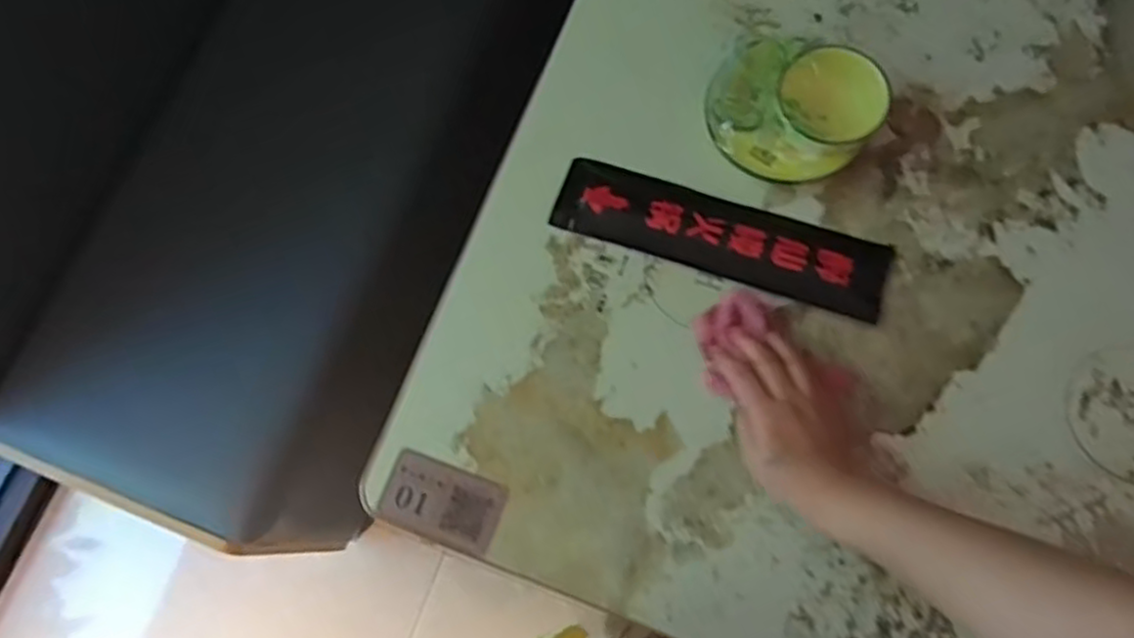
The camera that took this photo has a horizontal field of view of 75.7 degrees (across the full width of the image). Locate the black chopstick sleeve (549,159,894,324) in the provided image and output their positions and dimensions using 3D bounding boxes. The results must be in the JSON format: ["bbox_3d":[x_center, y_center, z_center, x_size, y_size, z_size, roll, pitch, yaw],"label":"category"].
[{"bbox_3d":[0.136,-0.076,0.647,0.294,0.011,0.071,18,75,10],"label":"black chopstick sleeve"}]

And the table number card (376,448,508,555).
[{"bbox_3d":[-0.103,0.151,0.608,0.099,0.005,0.059,18,75,10],"label":"table number card"}]

